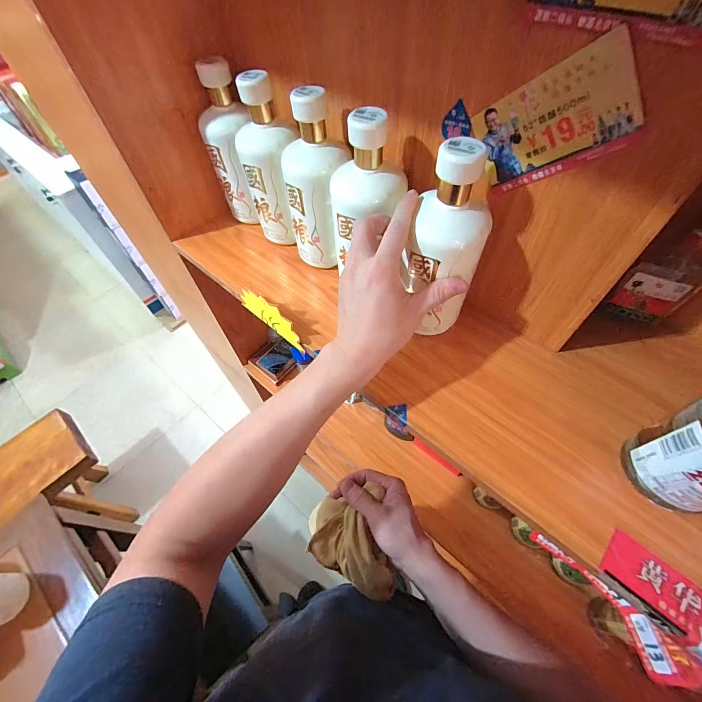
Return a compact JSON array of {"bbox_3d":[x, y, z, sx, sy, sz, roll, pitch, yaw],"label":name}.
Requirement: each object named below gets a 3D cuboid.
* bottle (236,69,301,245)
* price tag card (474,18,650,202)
[{"bbox_3d":[-0.103,-0.228,0.433,0.074,0.197,0.064,-16,57,-8],"label":"bottle"},{"bbox_3d":[0.149,-0.169,0.251,0.004,0.069,0.107,-43,25,-24],"label":"price tag card"}]

